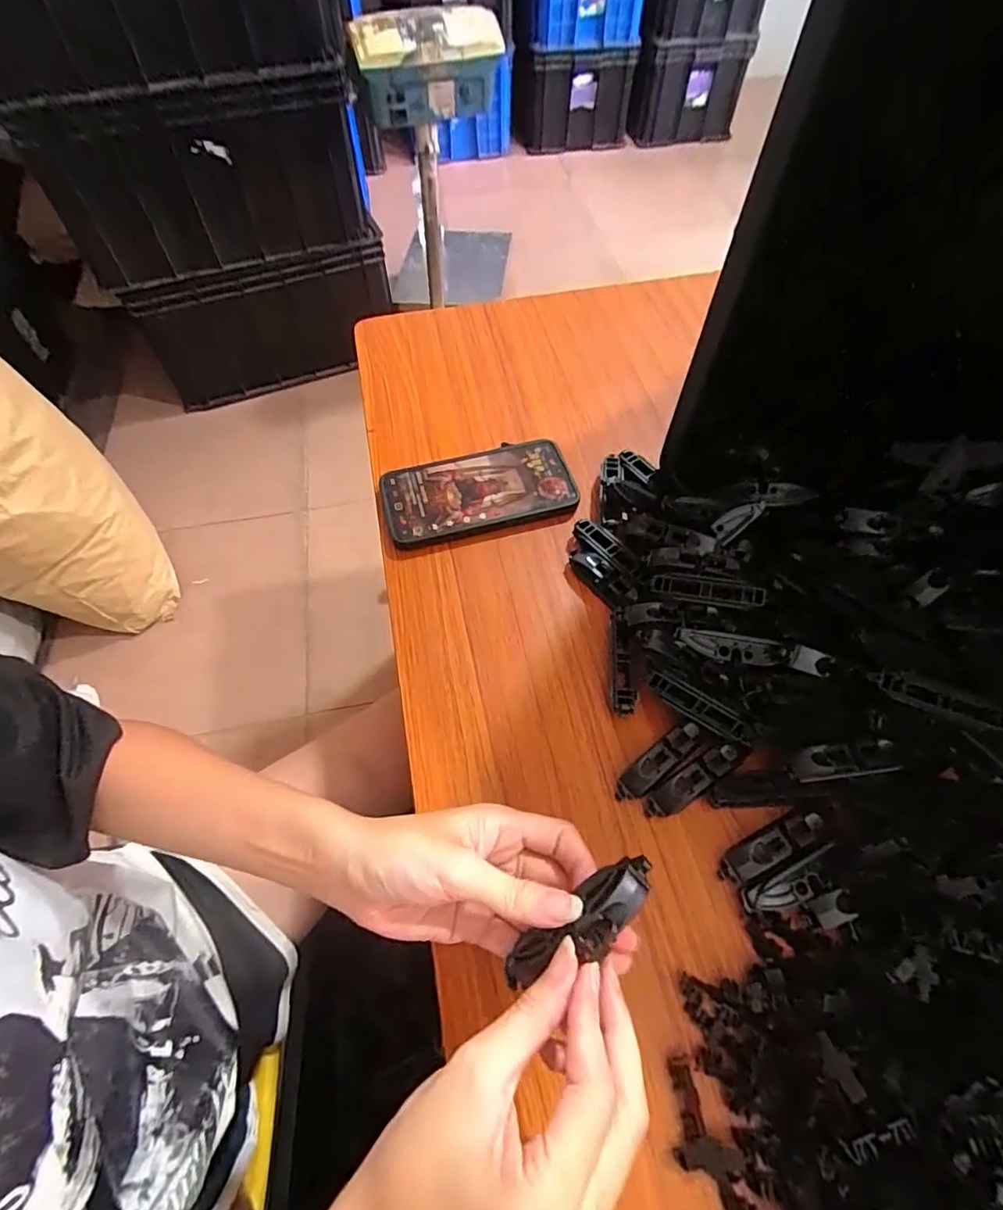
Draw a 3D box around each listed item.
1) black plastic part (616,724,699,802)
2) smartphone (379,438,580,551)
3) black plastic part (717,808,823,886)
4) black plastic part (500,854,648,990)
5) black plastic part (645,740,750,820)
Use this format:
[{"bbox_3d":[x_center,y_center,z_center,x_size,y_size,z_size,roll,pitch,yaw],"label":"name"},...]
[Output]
[{"bbox_3d":[0.099,0.099,0.346,0.064,0.014,0.017,-34,65,-18],"label":"black plastic part"},{"bbox_3d":[-0.019,-0.095,0.463,0.158,0.014,0.082,-13,60,-8],"label":"smartphone"},{"bbox_3d":[0.159,0.141,0.321,0.067,0.020,0.017,-23,62,-13],"label":"black plastic part"},{"bbox_3d":[0.034,0.142,0.239,0.081,0.012,0.024,-40,63,8],"label":"black plastic part"},{"bbox_3d":[0.121,0.108,0.338,0.073,0.014,0.018,-34,63,-2],"label":"black plastic part"}]

